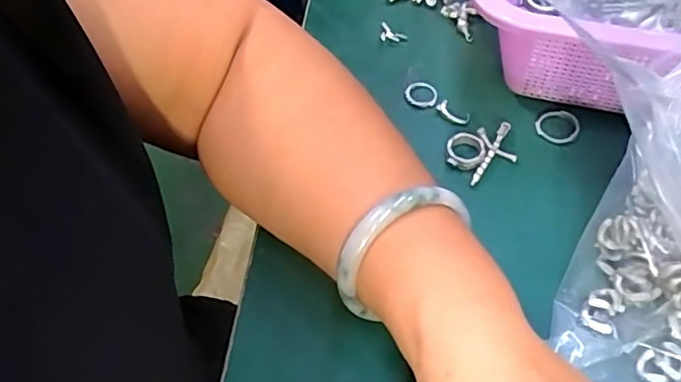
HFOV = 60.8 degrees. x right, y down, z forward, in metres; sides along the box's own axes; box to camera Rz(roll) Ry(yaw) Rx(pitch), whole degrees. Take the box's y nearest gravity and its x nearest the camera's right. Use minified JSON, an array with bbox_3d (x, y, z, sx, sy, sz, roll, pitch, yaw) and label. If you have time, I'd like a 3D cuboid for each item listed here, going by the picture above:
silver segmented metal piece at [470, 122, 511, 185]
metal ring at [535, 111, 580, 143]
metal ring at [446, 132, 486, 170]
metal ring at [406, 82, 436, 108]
[{"bbox_3d":[0.086,-0.023,0.333,0.006,0.006,0.045,26,60,21],"label":"silver segmented metal piece"},{"bbox_3d":[0.129,-0.038,0.343,0.023,0.005,0.022,-2,54,3],"label":"metal ring"},{"bbox_3d":[0.072,-0.023,0.332,0.021,0.007,0.023,-2,54,3],"label":"metal ring"},{"bbox_3d":[0.050,-0.061,0.363,0.020,0.004,0.019,9,56,11],"label":"metal ring"}]

